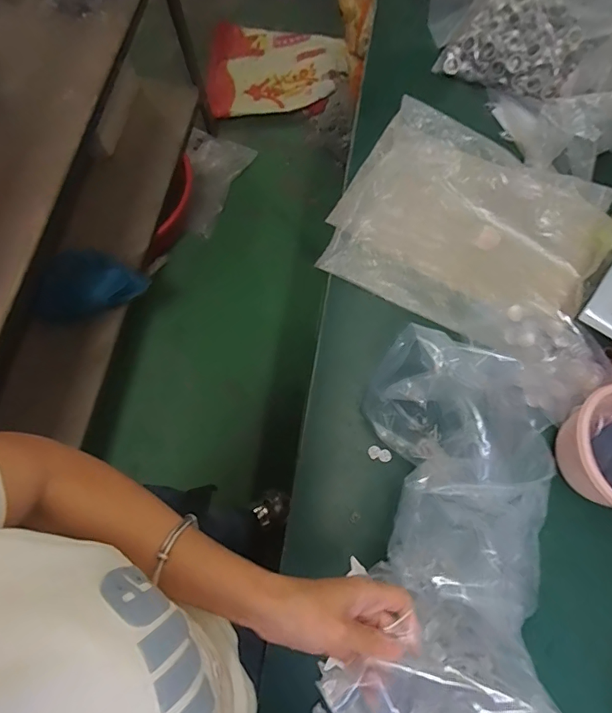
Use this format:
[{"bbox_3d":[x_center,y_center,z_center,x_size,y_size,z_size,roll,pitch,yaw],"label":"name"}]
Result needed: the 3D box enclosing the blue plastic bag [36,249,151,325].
[{"bbox_3d":[-0.552,-0.189,1.160,0.257,0.101,0.176,-33,75,-8],"label":"blue plastic bag"}]

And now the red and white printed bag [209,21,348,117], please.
[{"bbox_3d":[-0.106,-1.046,1.656,0.488,0.093,0.423,-2,73,1],"label":"red and white printed bag"}]

